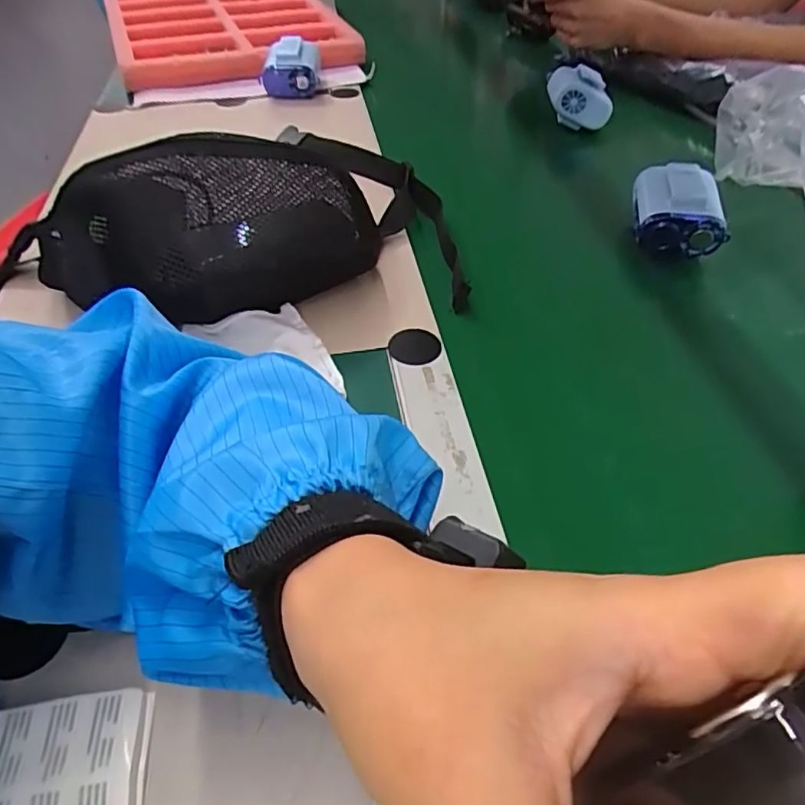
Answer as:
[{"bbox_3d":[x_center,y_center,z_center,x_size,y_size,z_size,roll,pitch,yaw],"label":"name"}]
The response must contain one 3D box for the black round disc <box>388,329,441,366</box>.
[{"bbox_3d":[0.009,-0.039,0.417,0.036,0.006,0.035,-1,45,1],"label":"black round disc"}]

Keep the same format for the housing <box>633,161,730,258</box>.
[{"bbox_3d":[0.236,-0.161,0.505,0.076,0.051,0.067,4,45,5],"label":"housing"}]

